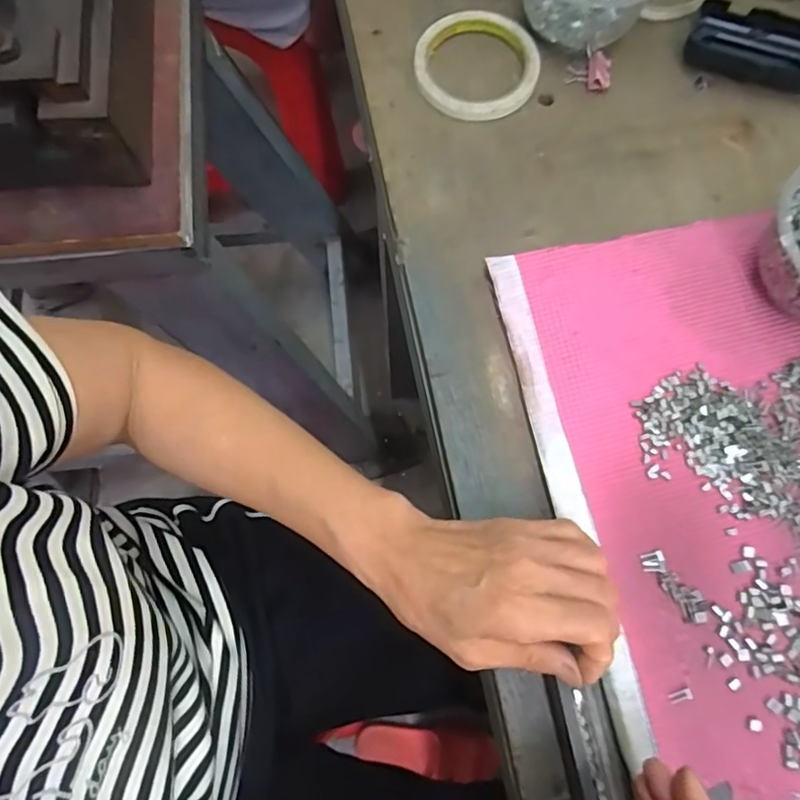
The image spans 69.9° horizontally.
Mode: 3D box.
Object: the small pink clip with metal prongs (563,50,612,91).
[{"bbox_3d":[0.150,-0.261,0.452,0.034,0.018,0.027,4,73,2],"label":"small pink clip with metal prongs"}]

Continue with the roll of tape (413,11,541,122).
[{"bbox_3d":[0.061,-0.268,0.456,0.095,0.010,0.102,0,73,0],"label":"roll of tape"}]

